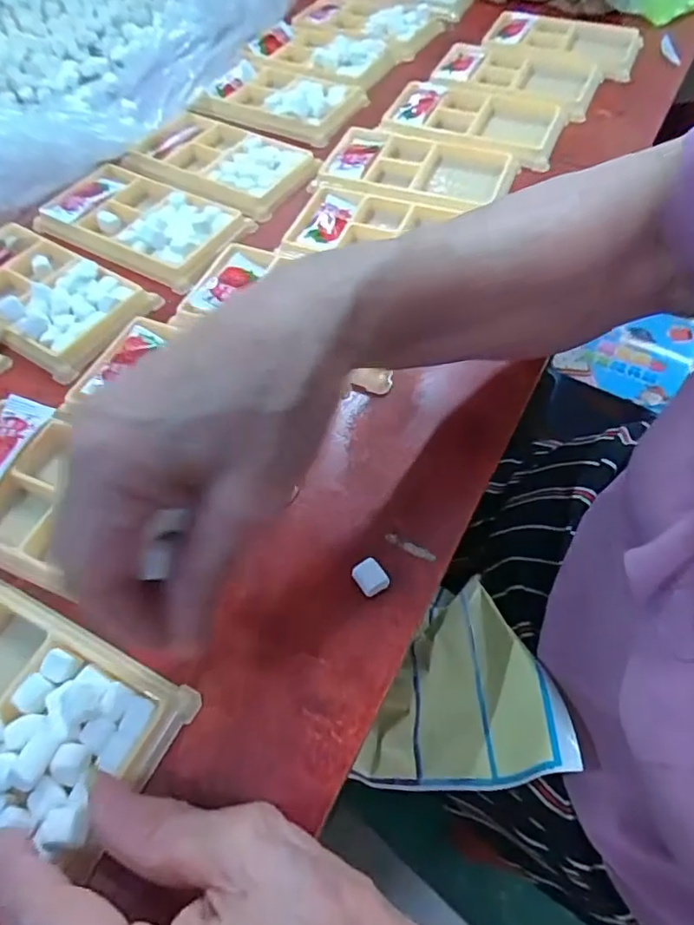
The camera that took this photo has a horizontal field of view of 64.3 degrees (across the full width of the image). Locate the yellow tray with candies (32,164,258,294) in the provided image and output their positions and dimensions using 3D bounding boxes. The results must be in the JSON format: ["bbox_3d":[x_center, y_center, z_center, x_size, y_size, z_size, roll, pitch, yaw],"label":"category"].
[{"bbox_3d":[-0.135,-0.166,0.376,0.136,0.018,0.081,28,63,17],"label":"yellow tray with candies"}]

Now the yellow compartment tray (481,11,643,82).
[{"bbox_3d":[0.196,-0.379,0.500,0.131,0.017,0.081,16,60,11],"label":"yellow compartment tray"}]

